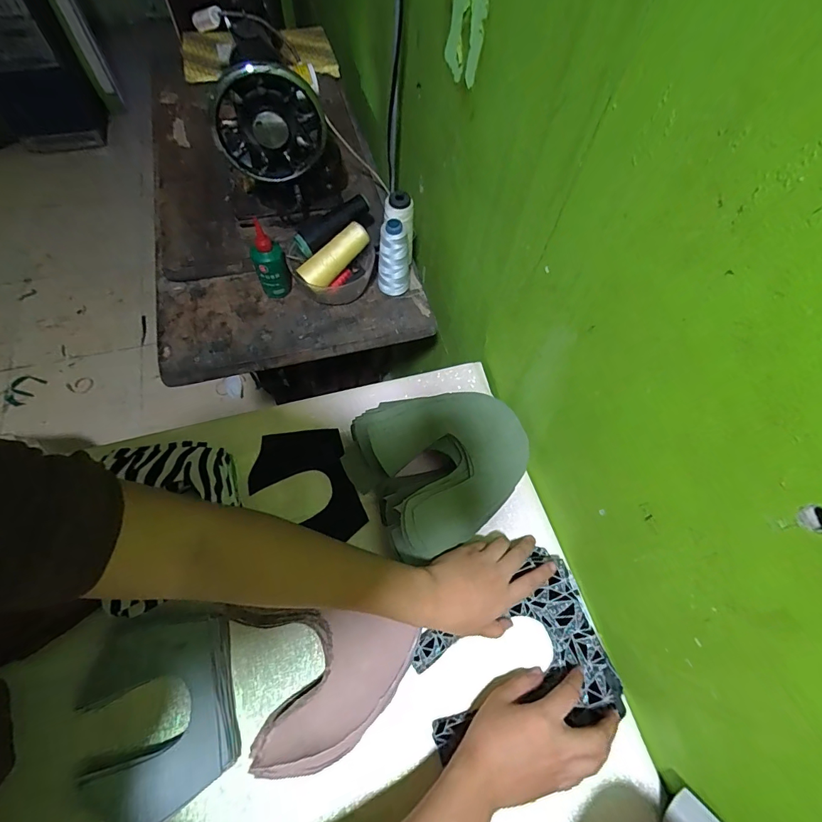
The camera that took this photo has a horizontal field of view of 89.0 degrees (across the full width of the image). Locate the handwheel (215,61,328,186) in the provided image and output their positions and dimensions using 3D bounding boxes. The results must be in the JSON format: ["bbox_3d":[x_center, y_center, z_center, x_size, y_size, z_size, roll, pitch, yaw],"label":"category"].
[{"bbox_3d":[-0.181,-0.368,0.537,0.132,0.133,0.026,-19,65,-12],"label":"handwheel"}]

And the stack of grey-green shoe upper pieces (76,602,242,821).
[{"bbox_3d":[-0.227,0.269,0.382,0.122,0.026,0.160,-14,64,-10],"label":"stack of grey-green shoe upper pieces"}]

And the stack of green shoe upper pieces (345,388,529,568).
[{"bbox_3d":[0.031,0.057,0.483,0.184,0.058,0.170,-31,69,-17],"label":"stack of green shoe upper pieces"}]

